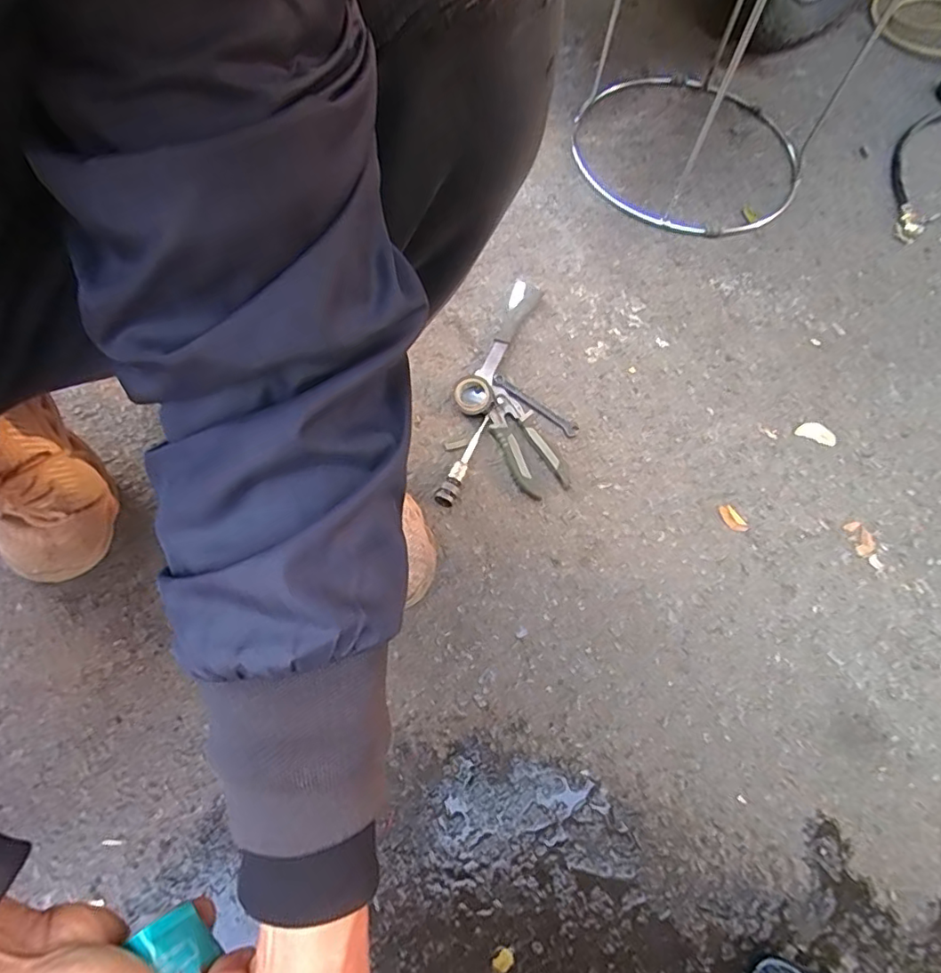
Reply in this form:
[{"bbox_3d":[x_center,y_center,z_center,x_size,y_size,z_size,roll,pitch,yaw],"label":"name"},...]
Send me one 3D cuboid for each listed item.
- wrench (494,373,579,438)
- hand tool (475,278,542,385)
[{"bbox_3d":[0.076,-0.097,0.670,0.116,0.010,0.018,36,69,12],"label":"wrench"},{"bbox_3d":[0.042,-0.195,0.703,0.036,0.015,0.162,25,67,8],"label":"hand tool"}]

